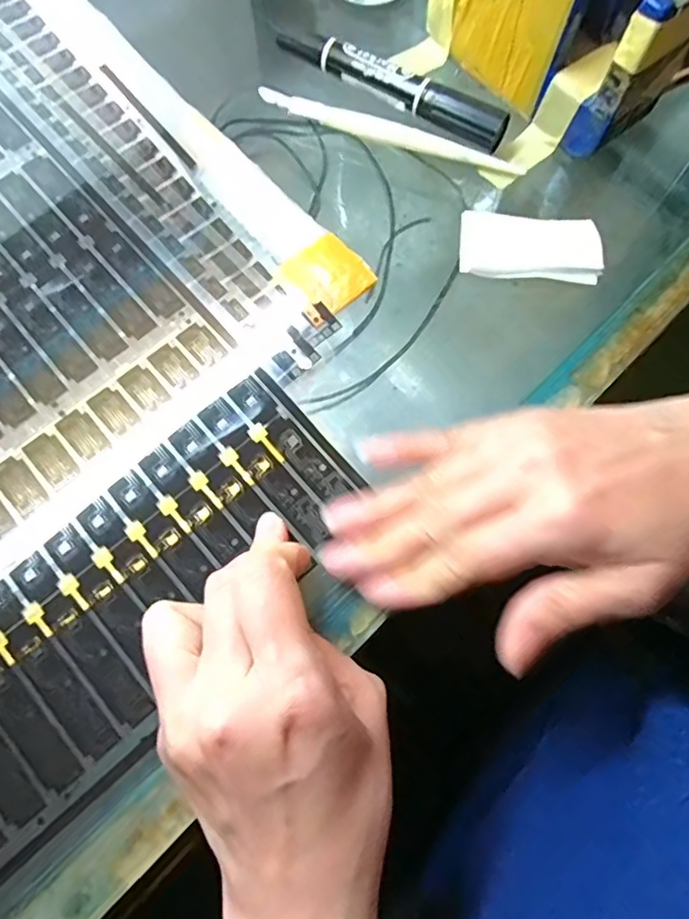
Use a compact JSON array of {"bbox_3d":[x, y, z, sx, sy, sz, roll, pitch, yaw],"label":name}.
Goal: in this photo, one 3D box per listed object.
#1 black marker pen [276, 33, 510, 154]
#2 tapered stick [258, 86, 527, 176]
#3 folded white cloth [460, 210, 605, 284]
[{"bbox_3d":[0.025,-0.208,0.310,0.138,0.016,0.015,32,74,9],"label":"black marker pen"},{"bbox_3d":[0.023,-0.179,0.307,0.151,0.009,0.012,19,73,5],"label":"tapered stick"},{"bbox_3d":[0.094,-0.107,0.286,0.068,0.009,0.038,5,72,0],"label":"folded white cloth"}]

